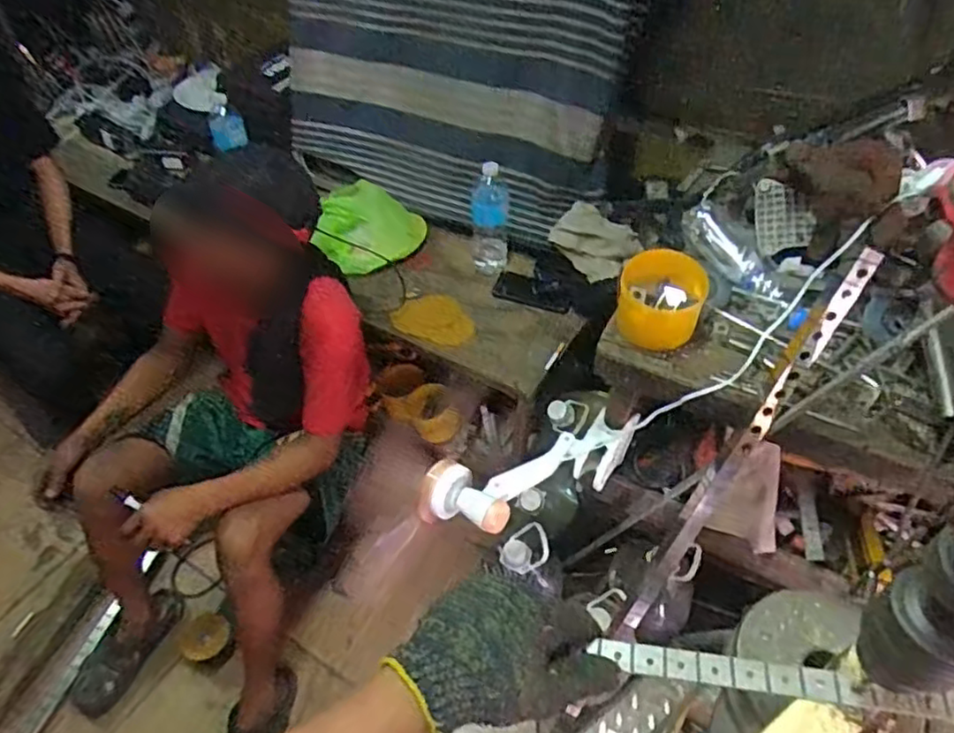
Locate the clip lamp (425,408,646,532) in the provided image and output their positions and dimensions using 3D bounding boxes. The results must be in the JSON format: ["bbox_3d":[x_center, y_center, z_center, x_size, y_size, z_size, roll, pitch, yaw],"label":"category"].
[{"bbox_3d":[0.093,0.165,1.014,0.365,0.072,0.125,-17,51,-13],"label":"clip lamp"}]

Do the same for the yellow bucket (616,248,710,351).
[{"bbox_3d":[0.253,-0.091,0.916,0.109,0.082,0.120,-37,58,-27],"label":"yellow bucket"}]

